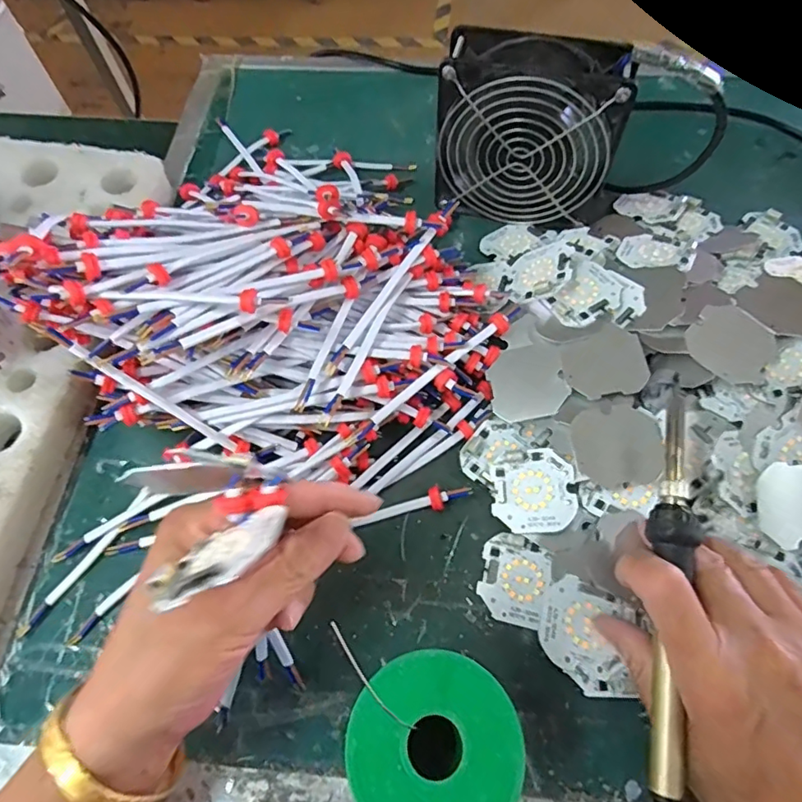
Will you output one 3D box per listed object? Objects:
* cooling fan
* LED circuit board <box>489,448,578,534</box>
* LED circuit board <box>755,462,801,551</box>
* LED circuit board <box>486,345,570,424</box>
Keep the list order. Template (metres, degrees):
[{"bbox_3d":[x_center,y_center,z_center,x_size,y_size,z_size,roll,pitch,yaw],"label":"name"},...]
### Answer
[{"bbox_3d":[0.088,-0.180,0.381,0.121,0.124,0.041,10,60,11],"label":"cooling fan"},{"bbox_3d":[0.076,0.052,0.312,0.045,0.004,0.046,-2,73,16],"label":"LED circuit board"},{"bbox_3d":[0.218,0.057,0.296,0.045,0.004,0.045,-4,85,7],"label":"LED circuit board"},{"bbox_3d":[0.077,-0.012,0.335,0.045,0.004,0.044,-13,73,12],"label":"LED circuit board"}]

